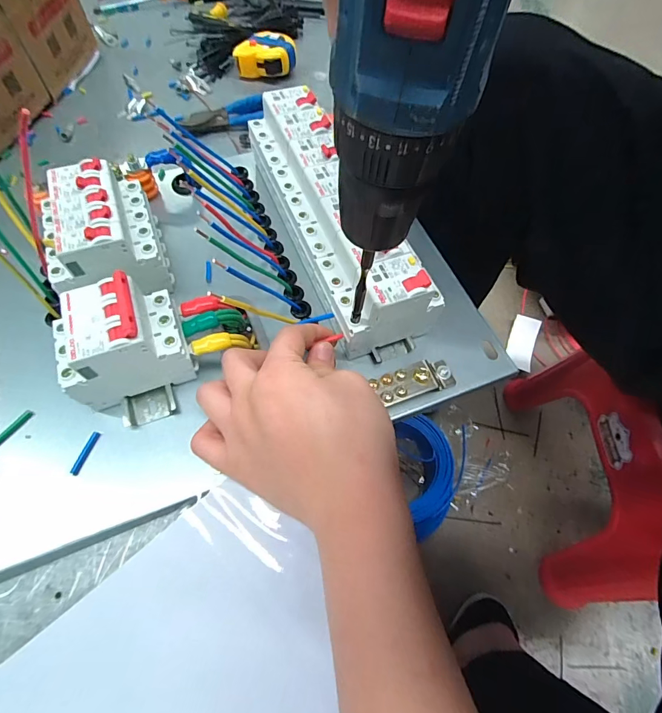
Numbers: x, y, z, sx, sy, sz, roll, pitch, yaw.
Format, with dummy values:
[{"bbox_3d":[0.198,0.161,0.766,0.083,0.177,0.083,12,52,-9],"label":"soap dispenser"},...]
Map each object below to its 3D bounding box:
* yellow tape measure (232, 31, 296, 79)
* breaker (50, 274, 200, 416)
[{"bbox_3d":[-0.083,-0.391,0.520,0.070,0.030,0.053,9,61,0],"label":"yellow tape measure"},{"bbox_3d":[-0.140,-0.008,0.274,0.078,0.076,0.060,-19,64,-12],"label":"breaker"}]

